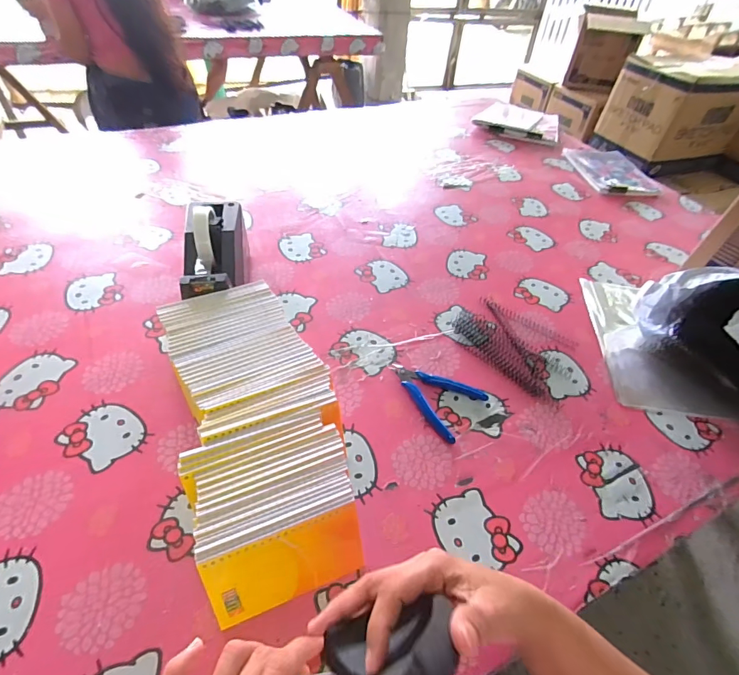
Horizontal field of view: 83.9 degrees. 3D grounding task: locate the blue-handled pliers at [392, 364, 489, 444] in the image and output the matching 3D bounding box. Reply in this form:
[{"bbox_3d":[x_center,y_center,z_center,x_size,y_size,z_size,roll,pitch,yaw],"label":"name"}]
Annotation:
[{"bbox_3d":[0.076,0.070,0.516,0.115,0.012,0.083,31,52,22],"label":"blue-handled pliers"}]

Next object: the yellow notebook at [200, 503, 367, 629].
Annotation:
[{"bbox_3d":[-0.068,0.195,0.352,0.128,0.077,0.006,-15,26,-18],"label":"yellow notebook"}]

